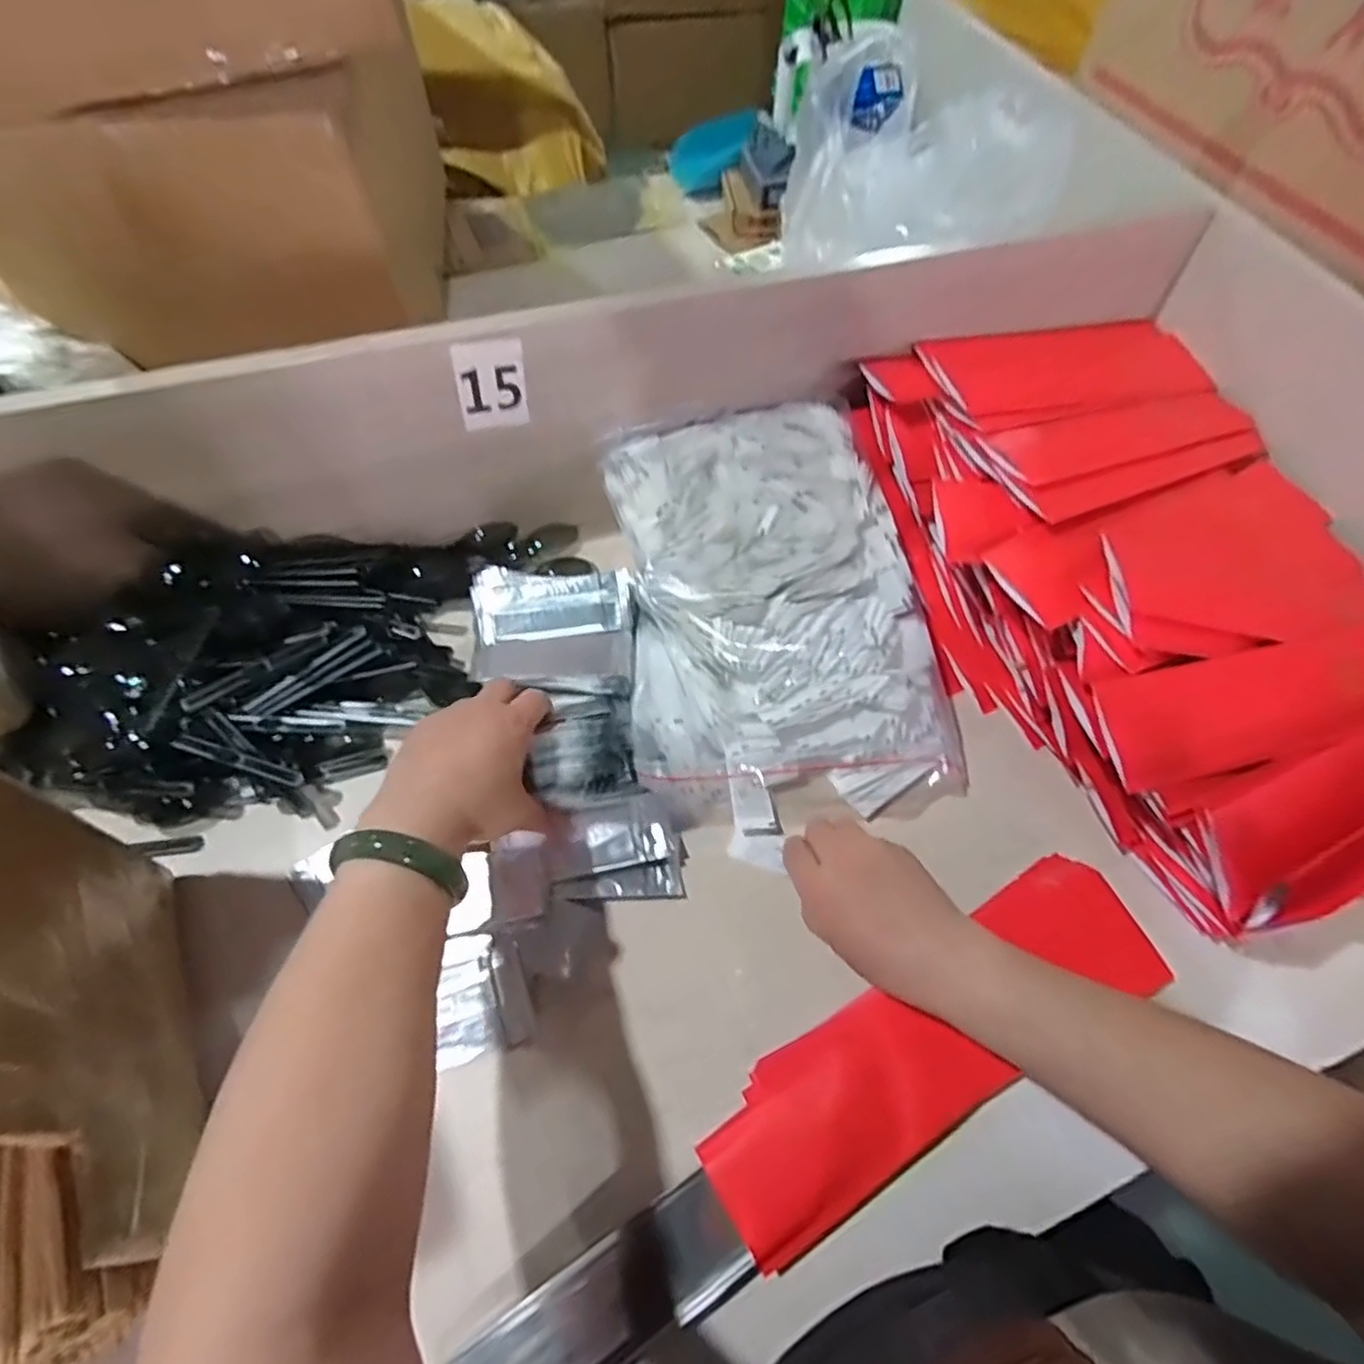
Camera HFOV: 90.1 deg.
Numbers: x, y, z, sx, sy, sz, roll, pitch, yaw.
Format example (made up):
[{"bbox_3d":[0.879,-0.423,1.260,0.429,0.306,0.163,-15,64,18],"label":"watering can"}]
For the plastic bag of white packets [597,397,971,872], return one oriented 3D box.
[{"bbox_3d":[0.067,-0.058,0.558,0.246,0.092,0.345,-13,62,-9],"label":"plastic bag of white packets"}]

